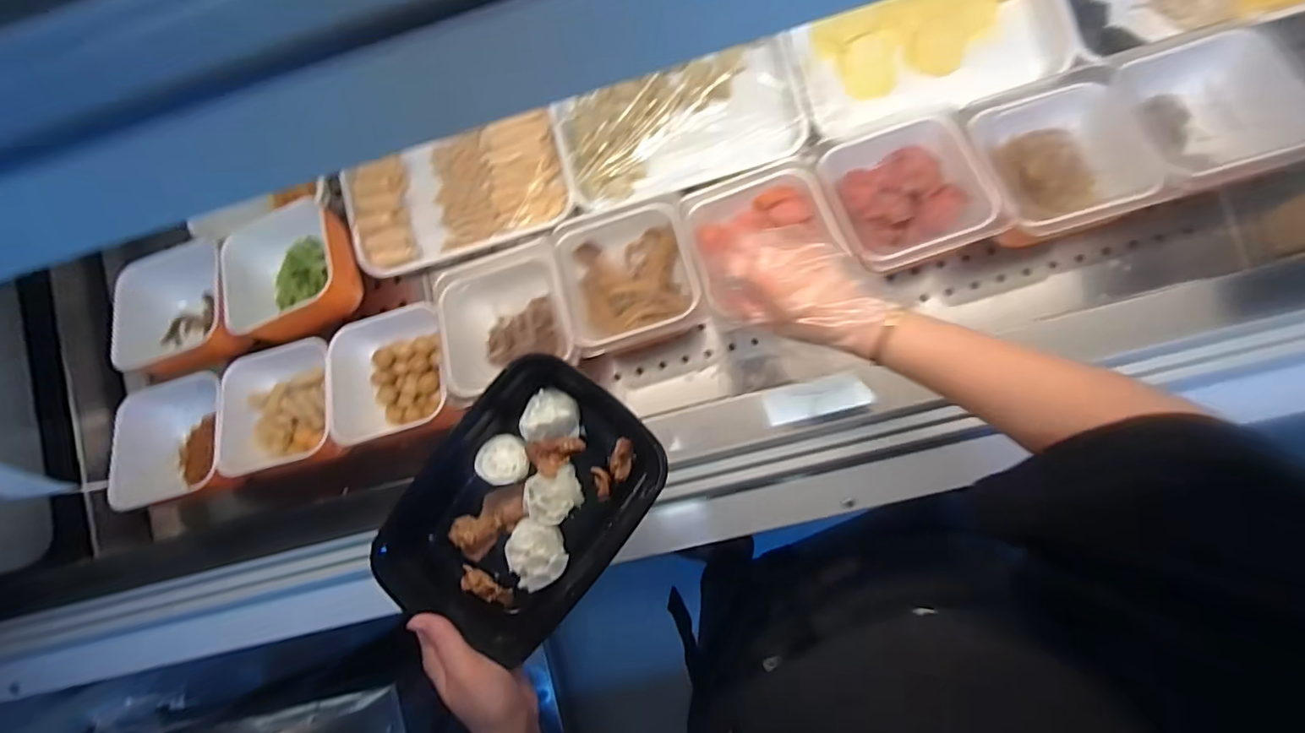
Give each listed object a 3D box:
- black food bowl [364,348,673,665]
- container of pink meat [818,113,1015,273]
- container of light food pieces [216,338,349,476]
[{"bbox_3d":[-0.094,0.099,0.410,0.144,0.049,0.198,37,91,7],"label":"black food bowl"},{"bbox_3d":[0.273,-0.190,0.615,0.156,0.077,0.161,-18,85,5],"label":"container of pink meat"},{"bbox_3d":[-0.462,0.049,0.714,0.159,0.077,0.156,-13,86,6],"label":"container of light food pieces"}]

